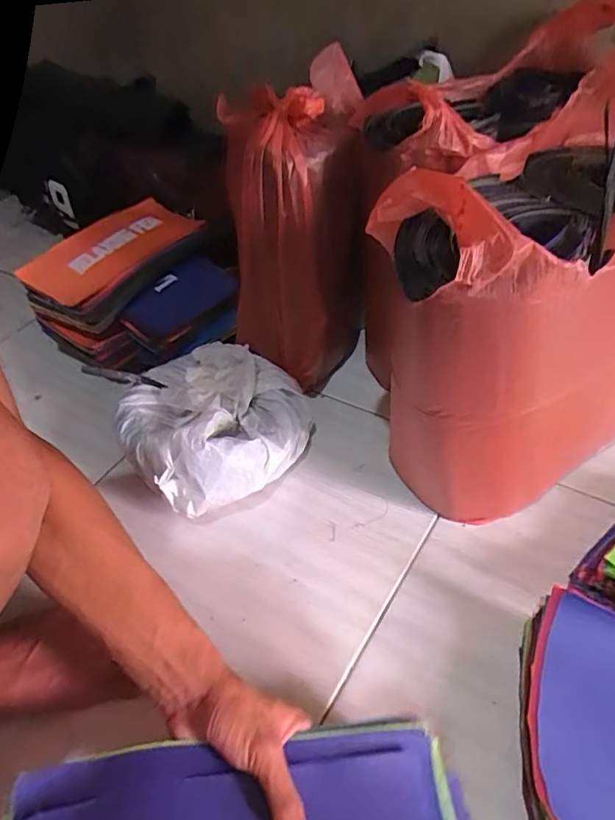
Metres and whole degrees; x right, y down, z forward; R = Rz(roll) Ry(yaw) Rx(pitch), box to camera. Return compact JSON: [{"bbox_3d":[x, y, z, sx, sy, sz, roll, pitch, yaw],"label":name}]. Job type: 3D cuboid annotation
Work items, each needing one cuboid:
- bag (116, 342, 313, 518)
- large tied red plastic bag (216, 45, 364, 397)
[{"bbox_3d":[-0.117,0.012,0.693,0.220,0.111,0.229,-37,52,-28],"label":"bag"},{"bbox_3d":[-0.015,-0.209,0.714,0.167,0.367,0.210,-2,44,5],"label":"large tied red plastic bag"}]

